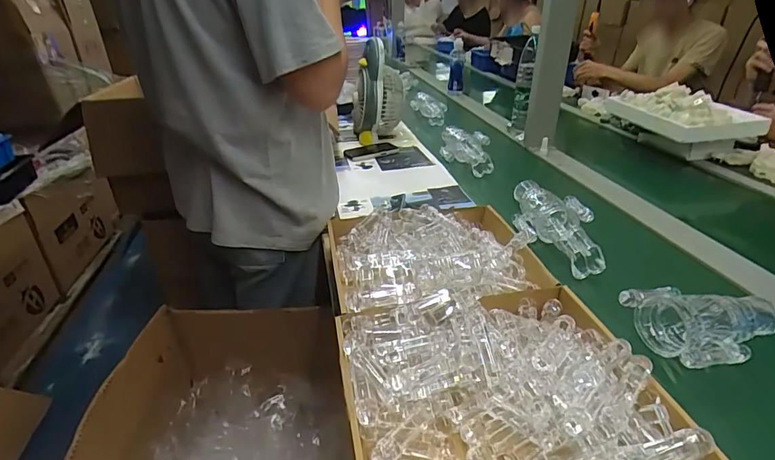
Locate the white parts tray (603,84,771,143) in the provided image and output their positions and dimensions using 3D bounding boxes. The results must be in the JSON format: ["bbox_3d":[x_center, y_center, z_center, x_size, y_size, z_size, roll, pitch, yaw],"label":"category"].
[{"bbox_3d":[0.820,-0.339,1.266,0.259,0.076,0.362,-9,30,-14],"label":"white parts tray"}]

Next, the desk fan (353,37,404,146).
[{"bbox_3d":[-0.034,-0.425,1.358,0.149,0.267,0.286,-4,29,-3],"label":"desk fan"}]

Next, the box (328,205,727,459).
[{"bbox_3d":[0.093,0.107,0.581,0.311,0.086,0.540,-6,29,-8],"label":"box"}]

